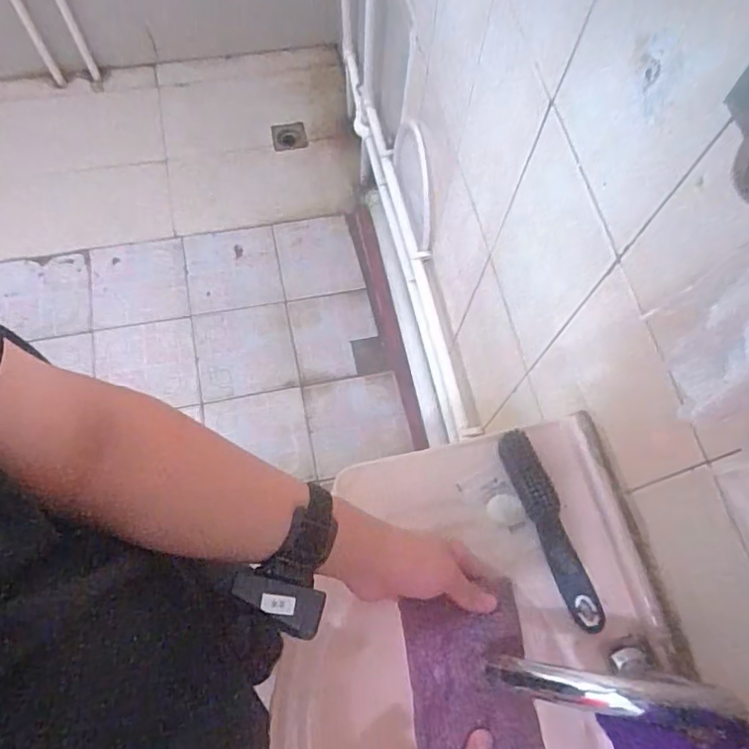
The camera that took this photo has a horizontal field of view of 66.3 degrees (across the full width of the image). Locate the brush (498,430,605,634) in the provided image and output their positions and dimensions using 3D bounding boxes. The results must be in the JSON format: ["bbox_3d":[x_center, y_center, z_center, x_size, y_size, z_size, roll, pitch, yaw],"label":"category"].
[{"bbox_3d":[0.188,0.161,0.609,0.032,0.027,0.211,-18,71,-9],"label":"brush"}]

